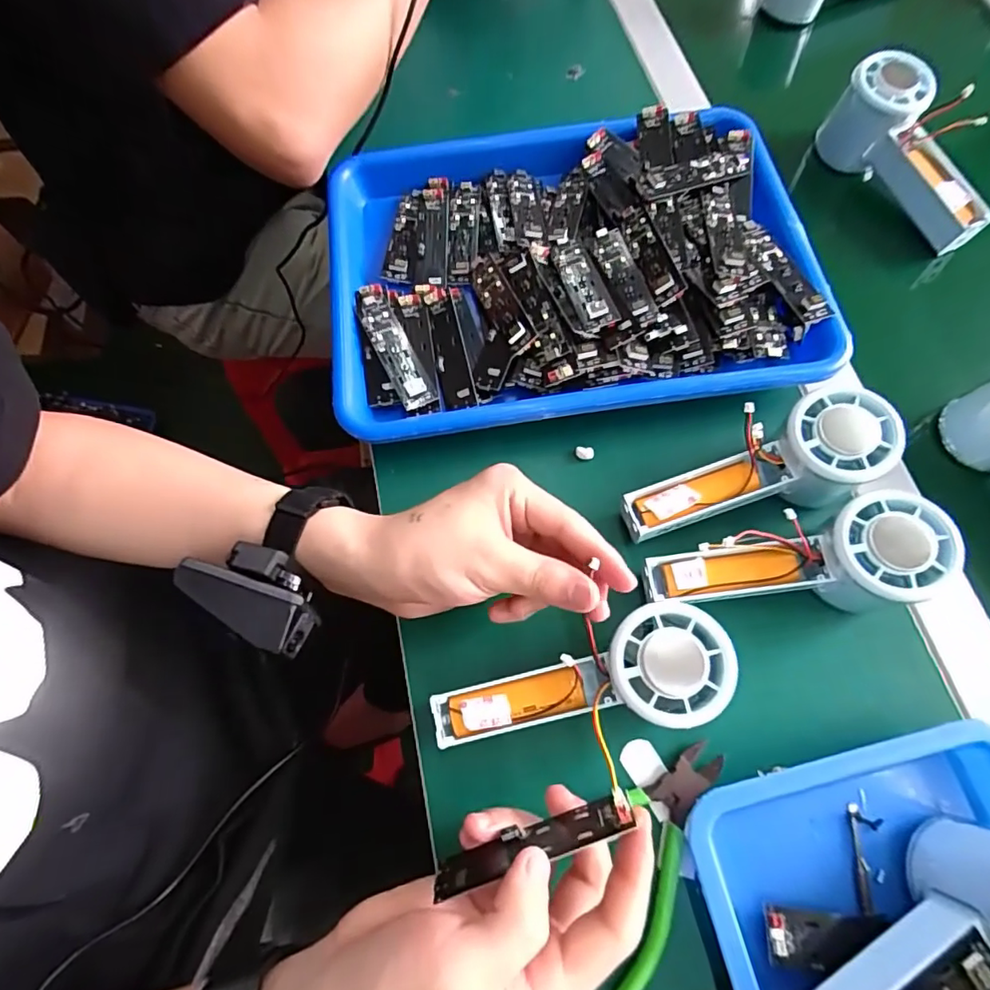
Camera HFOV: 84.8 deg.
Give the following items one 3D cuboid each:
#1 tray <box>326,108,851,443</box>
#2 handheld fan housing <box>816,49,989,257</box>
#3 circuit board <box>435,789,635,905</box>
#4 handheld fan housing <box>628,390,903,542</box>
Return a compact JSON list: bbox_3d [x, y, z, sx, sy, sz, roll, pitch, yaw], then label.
[{"bbox_3d":[0.049,-0.166,0.387,0.328,0.042,0.241,-7,69,-2],"label":"tray"},{"bbox_3d":[0.323,-0.261,0.413,0.042,0.072,0.147,-28,71,-10],"label":"handheld fan housing"},{"bbox_3d":[0.016,0.150,0.233,0.089,0.019,0.006,-23,97,7],"label":"circuit board"},{"bbox_3d":[0.153,-0.013,0.326,0.155,0.051,0.056,-20,69,10],"label":"handheld fan housing"}]

